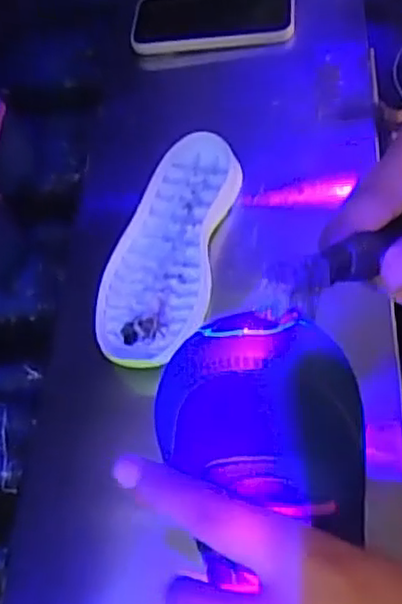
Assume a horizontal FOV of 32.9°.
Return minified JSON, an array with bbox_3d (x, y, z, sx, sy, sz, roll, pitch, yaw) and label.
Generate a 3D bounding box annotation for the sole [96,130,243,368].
[{"bbox_3d":[-0.023,-0.042,0.502,0.075,0.029,0.197,13,67,4],"label":"sole"}]

